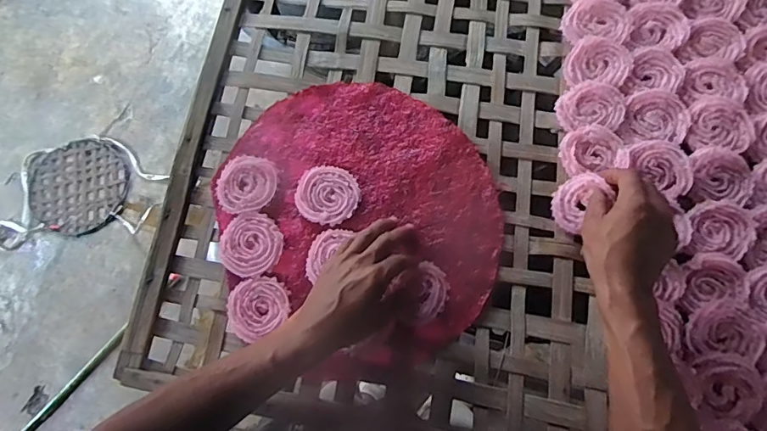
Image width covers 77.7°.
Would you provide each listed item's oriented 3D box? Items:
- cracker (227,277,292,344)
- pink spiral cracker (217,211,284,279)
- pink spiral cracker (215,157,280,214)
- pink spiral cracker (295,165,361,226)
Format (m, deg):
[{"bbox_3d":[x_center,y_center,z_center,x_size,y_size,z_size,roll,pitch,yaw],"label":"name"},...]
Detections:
[{"bbox_3d":[-0.147,0.106,0.551,0.073,0.005,0.066,-41,76,-5],"label":"cracker"},{"bbox_3d":[-0.159,0.035,0.569,0.073,0.008,0.075,-1,76,5],"label":"pink spiral cracker"},{"bbox_3d":[-0.170,-0.038,0.590,0.069,0.004,0.074,-1,76,5],"label":"pink spiral cracker"},{"bbox_3d":[-0.068,-0.025,0.578,0.075,0.006,0.071,-1,76,5],"label":"pink spiral cracker"}]

